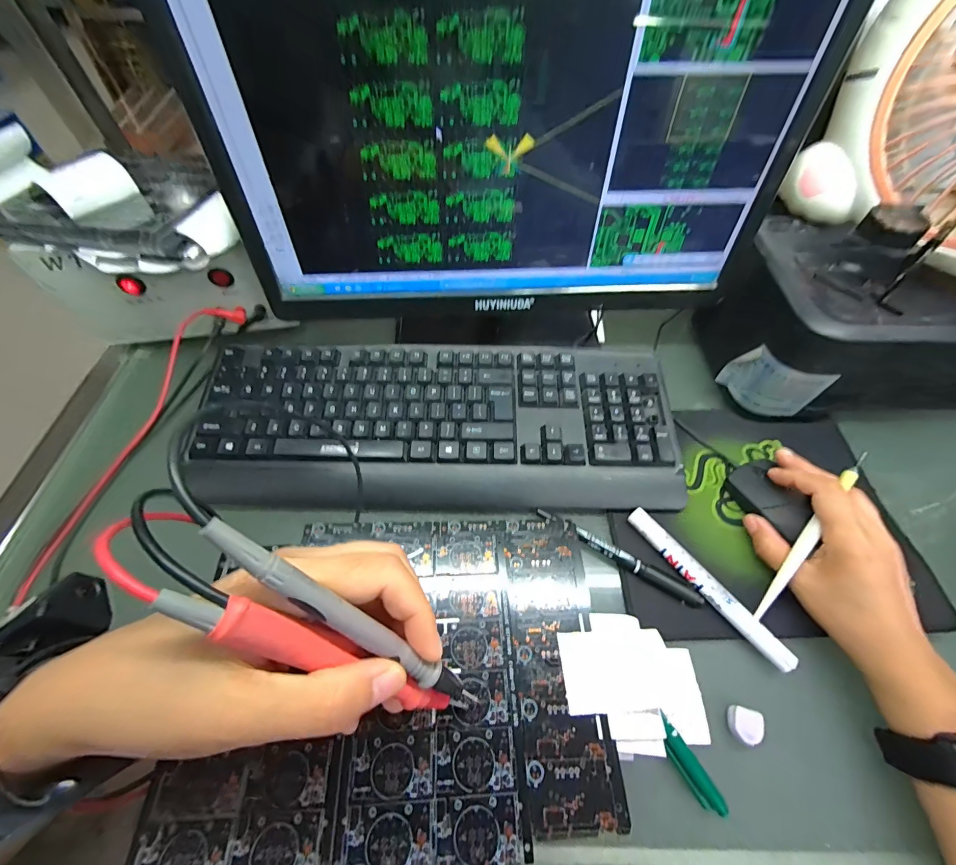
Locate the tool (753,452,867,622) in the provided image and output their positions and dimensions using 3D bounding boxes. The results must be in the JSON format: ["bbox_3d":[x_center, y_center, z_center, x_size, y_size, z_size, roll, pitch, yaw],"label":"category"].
[{"bbox_3d":[0.250,0.077,0.303,0.008,0.006,0.151,36,86,19],"label":"tool"}]

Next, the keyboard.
[{"bbox_3d":[-0.034,-0.009,0.373,0.428,0.038,0.163,0,57,-2],"label":"keyboard"}]

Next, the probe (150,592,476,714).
[{"bbox_3d":[-0.046,0.097,0.166,0.009,0.122,0.015,-13,43,45],"label":"probe"}]

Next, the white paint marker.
[{"bbox_3d":[0.176,0.117,0.315,0.014,0.011,0.142,-32,64,-20],"label":"white paint marker"}]

